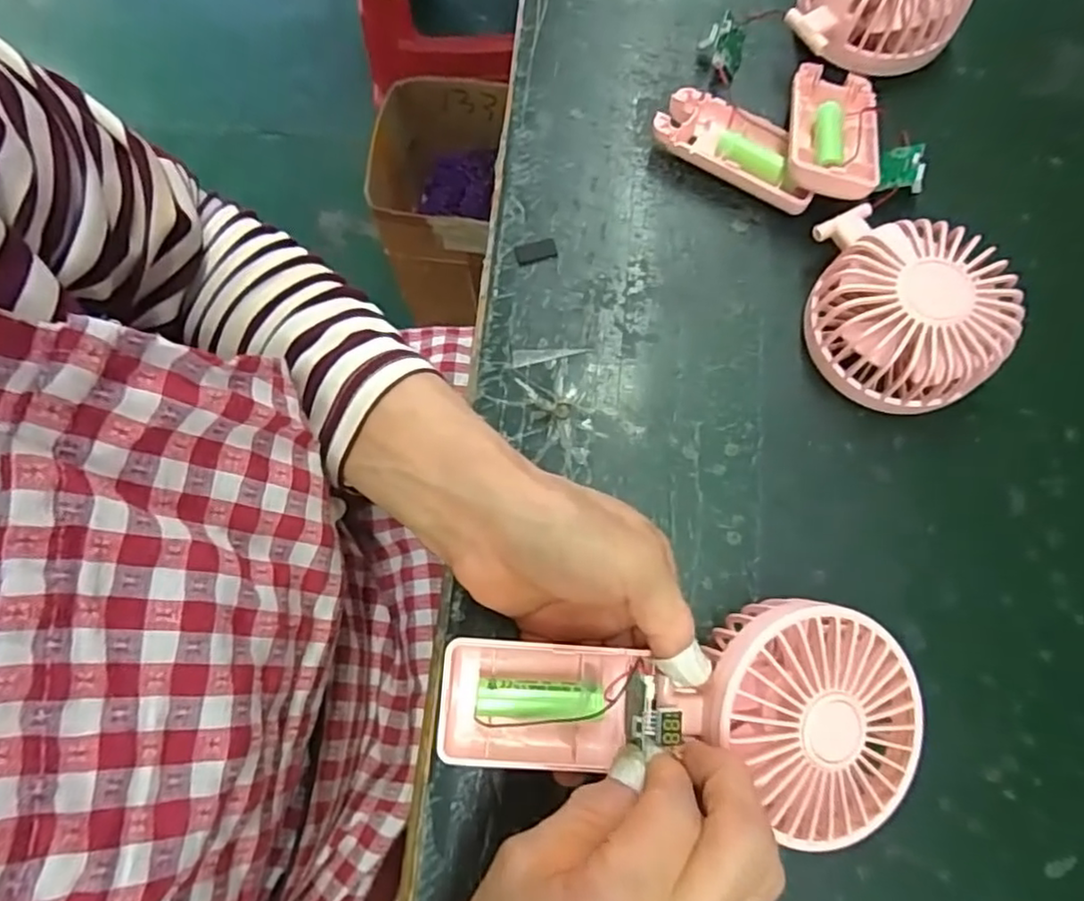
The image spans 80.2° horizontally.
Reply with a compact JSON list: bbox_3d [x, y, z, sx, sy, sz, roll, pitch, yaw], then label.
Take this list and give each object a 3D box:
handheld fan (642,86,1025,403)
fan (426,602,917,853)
[{"bbox_3d":[0.137,-0.113,0.326,0.079,0.049,0.210,-34,77,-7],"label":"handheld fan"},{"bbox_3d":[0.054,0.100,0.240,0.181,0.043,0.083,2,75,2],"label":"fan"}]

